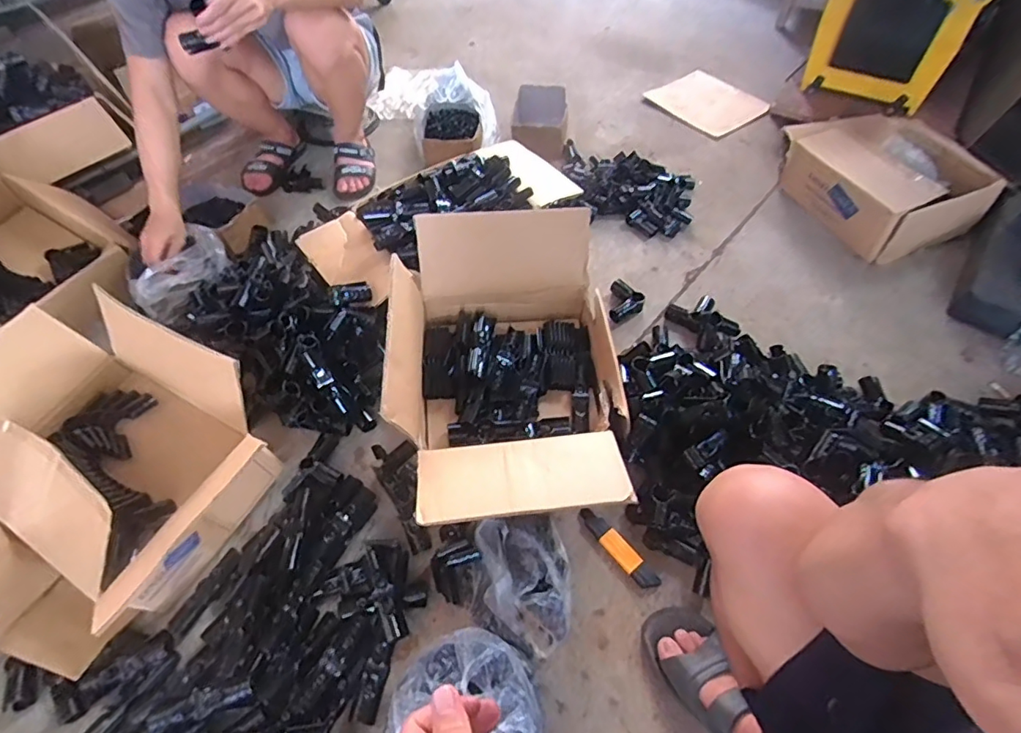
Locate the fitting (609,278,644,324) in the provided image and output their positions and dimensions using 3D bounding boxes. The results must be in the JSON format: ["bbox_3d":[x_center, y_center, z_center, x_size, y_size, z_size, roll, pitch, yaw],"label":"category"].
[{"bbox_3d":[0.237,-0.134,1.084,0.069,0.037,0.103,6,55,7],"label":"fitting"}]

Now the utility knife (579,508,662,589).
[{"bbox_3d":[0.166,0.279,0.825,0.033,0.017,0.149,-36,60,-21],"label":"utility knife"}]

